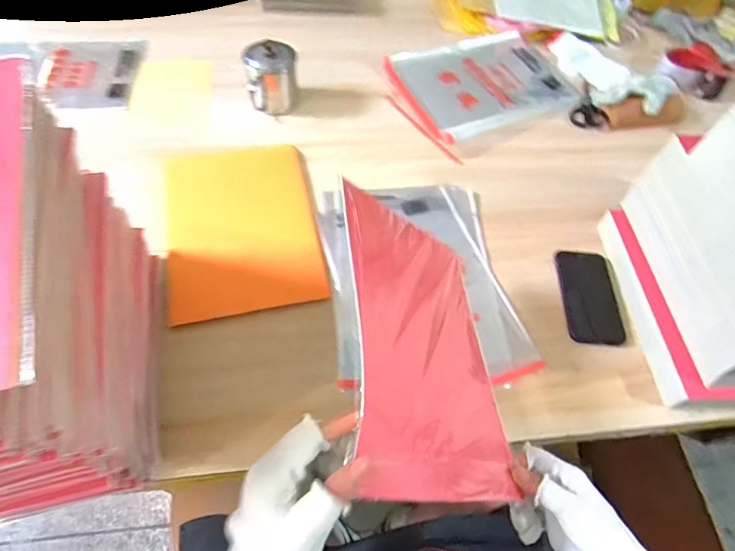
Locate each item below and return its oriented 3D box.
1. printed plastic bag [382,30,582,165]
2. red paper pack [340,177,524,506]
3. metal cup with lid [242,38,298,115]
[{"bbox_3d":[0.234,-0.382,0.916,0.386,0.037,0.282,-24,62,-18],"label":"printed plastic bag"},{"bbox_3d":[0.060,0.065,0.449,0.197,0.018,0.285,18,55,-37],"label":"red paper pack"},{"bbox_3d":[-0.170,-0.348,0.809,0.092,0.106,0.080,-7,58,-8],"label":"metal cup with lid"}]

